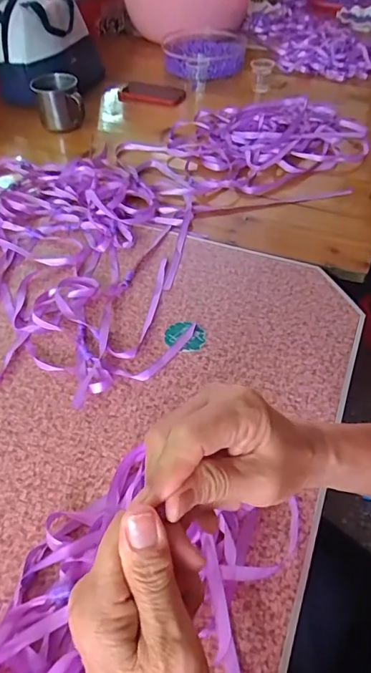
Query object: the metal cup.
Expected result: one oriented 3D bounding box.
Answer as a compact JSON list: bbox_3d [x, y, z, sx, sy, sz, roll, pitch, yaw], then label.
[{"bbox_3d":[-0.243,-0.453,0.870,0.086,0.078,0.099,-8,48,-8],"label":"metal cup"}]

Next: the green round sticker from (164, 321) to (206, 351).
[{"bbox_3d":[-0.001,-0.001,0.512,0.046,0.004,0.041,23,52,19],"label":"green round sticker"}]

